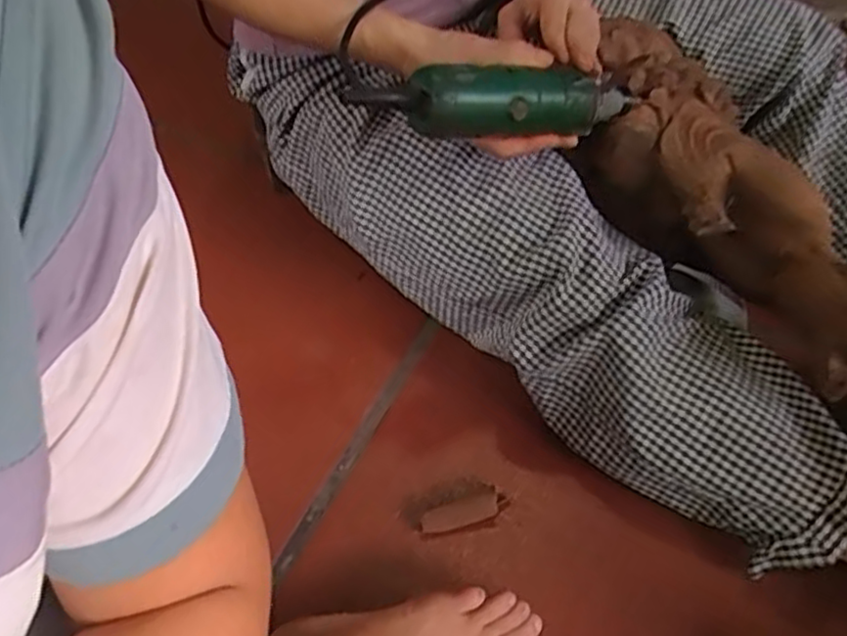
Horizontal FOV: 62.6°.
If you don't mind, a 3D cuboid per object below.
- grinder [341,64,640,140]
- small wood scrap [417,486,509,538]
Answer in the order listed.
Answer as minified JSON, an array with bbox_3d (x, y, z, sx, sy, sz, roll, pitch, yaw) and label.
[{"bbox_3d":[0.061,-0.157,0.514,0.228,0.046,0.041,-6,49,-22],"label":"grinder"},{"bbox_3d":[0.034,0.169,0.593,0.078,0.022,0.023,-17,53,-10],"label":"small wood scrap"}]

